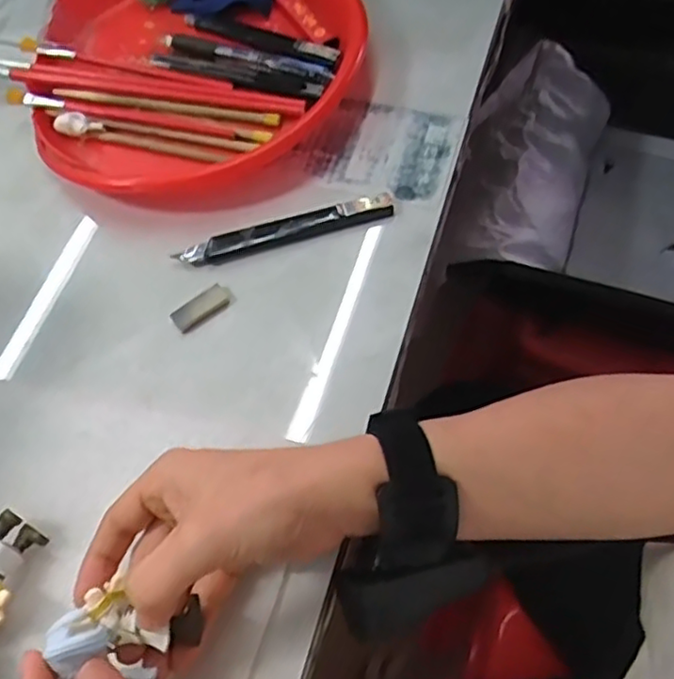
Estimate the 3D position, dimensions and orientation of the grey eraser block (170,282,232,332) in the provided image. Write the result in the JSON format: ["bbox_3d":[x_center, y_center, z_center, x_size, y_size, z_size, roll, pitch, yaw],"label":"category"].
[{"bbox_3d":[-0.083,-0.020,0.394,0.035,0.004,0.016,-35,66,-13],"label":"grey eraser block"}]

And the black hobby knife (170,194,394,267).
[{"bbox_3d":[-0.032,-0.069,0.411,0.136,0.011,0.020,-17,63,-4],"label":"black hobby knife"}]

